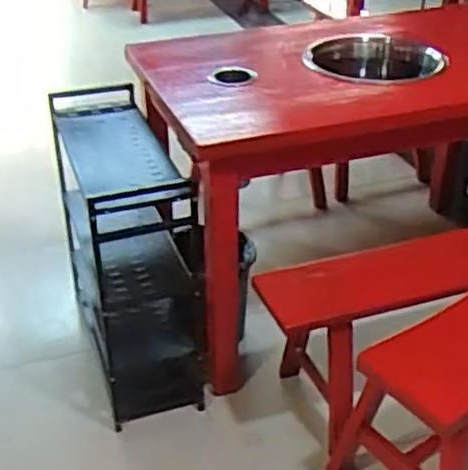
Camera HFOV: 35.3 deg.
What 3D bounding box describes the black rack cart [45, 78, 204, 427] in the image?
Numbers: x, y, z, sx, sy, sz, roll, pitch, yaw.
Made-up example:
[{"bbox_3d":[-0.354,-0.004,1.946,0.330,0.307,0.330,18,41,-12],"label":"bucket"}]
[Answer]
[{"bbox_3d":[-0.251,0.051,1.879,0.312,0.657,0.557,-8,33,-12],"label":"black rack cart"}]

